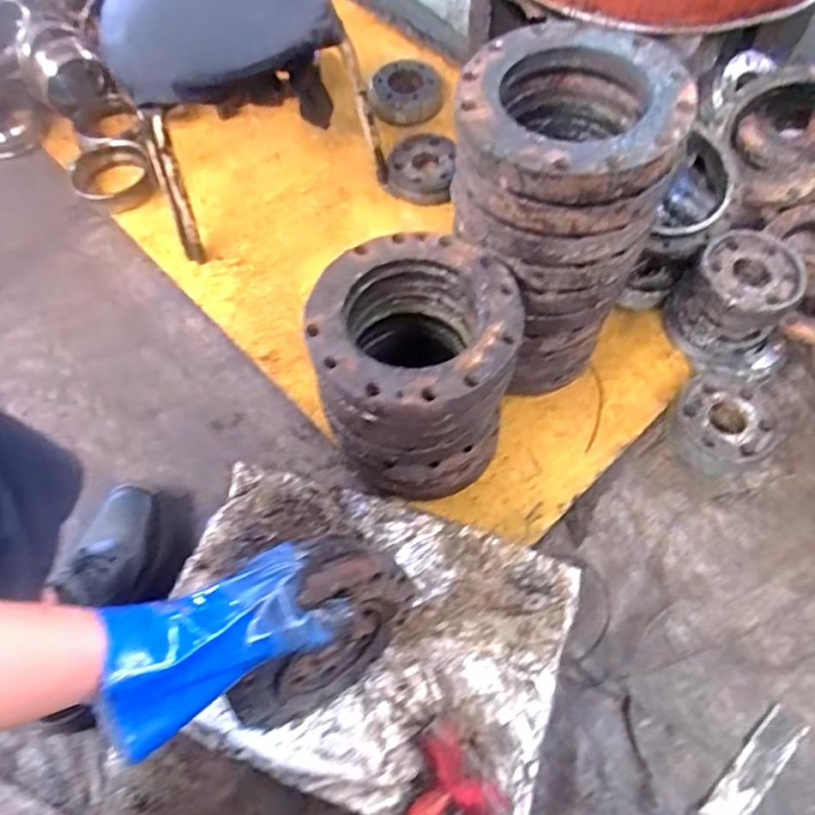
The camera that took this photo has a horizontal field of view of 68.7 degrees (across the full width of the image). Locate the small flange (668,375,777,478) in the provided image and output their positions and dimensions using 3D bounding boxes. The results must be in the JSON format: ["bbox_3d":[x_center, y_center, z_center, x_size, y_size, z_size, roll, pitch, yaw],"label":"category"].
[{"bbox_3d":[0.403,0.024,0.763,0.121,0.041,0.127,14,63,8],"label":"small flange"}]

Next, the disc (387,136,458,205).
[{"bbox_3d":[0.024,-0.389,0.971,0.105,0.035,0.120,8,62,5],"label":"disc"}]

